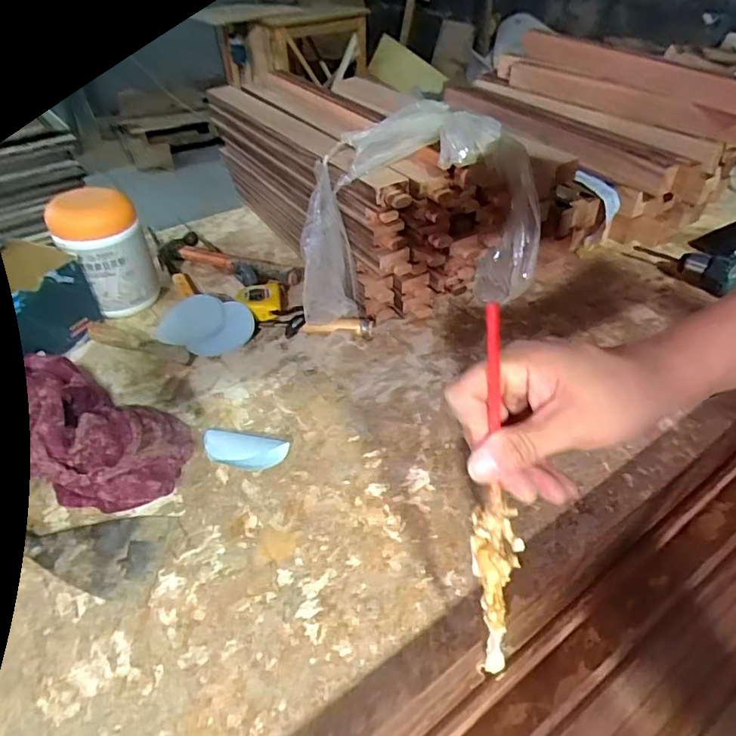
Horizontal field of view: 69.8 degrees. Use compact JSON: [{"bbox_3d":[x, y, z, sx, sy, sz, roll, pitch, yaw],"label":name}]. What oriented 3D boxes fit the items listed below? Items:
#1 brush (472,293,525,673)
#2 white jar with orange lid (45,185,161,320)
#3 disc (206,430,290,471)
[{"bbox_3d":[0.080,0.085,0.333,0.028,0.247,0.023,-4,13,-2],"label":"brush"},{"bbox_3d":[-0.361,-0.157,0.736,0.110,0.161,0.088,-21,45,-20],"label":"white jar with orange lid"},{"bbox_3d":[-0.136,0.087,0.564,0.096,0.019,0.045,11,44,15],"label":"disc"}]

